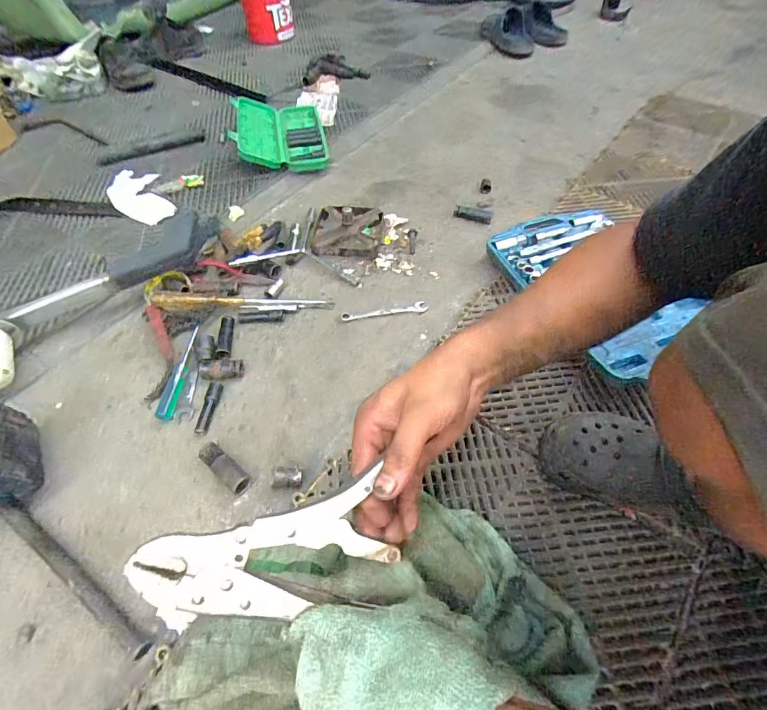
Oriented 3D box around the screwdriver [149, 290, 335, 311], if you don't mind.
[{"bbox_3d":[-0.238,-0.094,0.707,0.295,0.027,0.035,-3,53,-3],"label":"screwdriver"}]

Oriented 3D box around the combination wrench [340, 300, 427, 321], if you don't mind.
[{"bbox_3d":[0.002,-0.077,0.715,0.144,0.005,0.022,-5,53,-5],"label":"combination wrench"}]

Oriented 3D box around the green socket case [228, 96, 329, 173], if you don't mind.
[{"bbox_3d":[-0.255,-0.551,1.023,0.214,0.058,0.295,-10,53,-5],"label":"green socket case"}]

